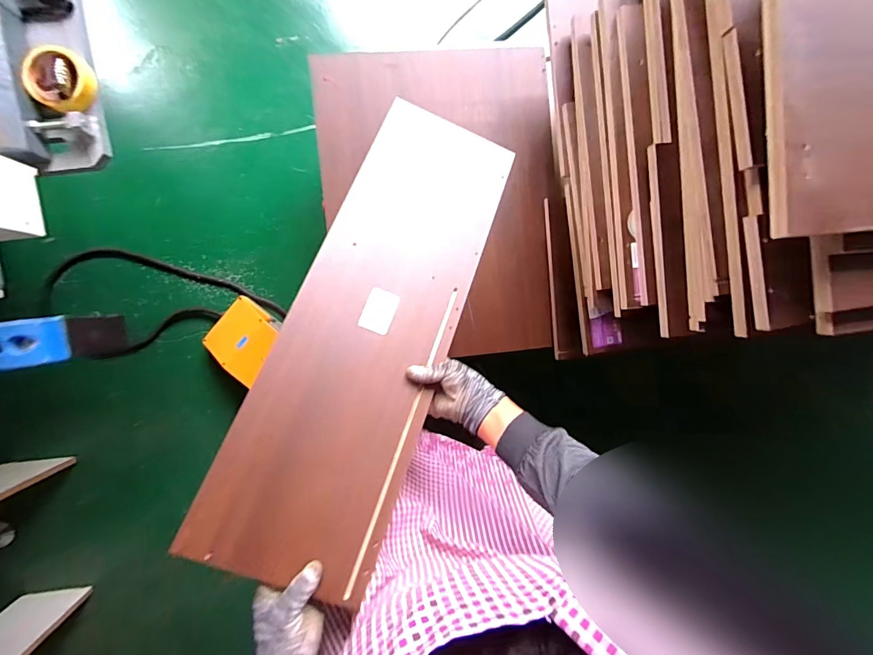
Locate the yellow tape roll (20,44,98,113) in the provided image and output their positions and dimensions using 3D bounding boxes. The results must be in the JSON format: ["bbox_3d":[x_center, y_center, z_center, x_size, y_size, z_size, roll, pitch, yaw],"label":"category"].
[{"bbox_3d":[-0.602,-0.392,0.648,0.093,0.031,0.102,2,93,-4],"label":"yellow tape roll"}]

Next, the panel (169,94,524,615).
[{"bbox_3d":[-0.081,-0.026,0.596,0.223,0.019,0.713,22,70,-7],"label":"panel"}]

